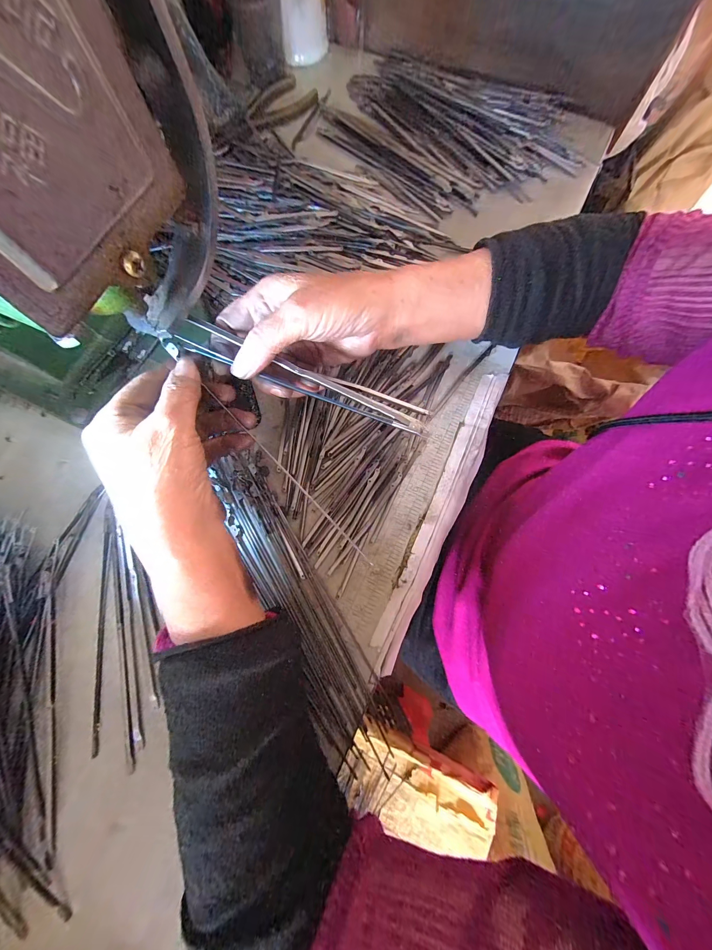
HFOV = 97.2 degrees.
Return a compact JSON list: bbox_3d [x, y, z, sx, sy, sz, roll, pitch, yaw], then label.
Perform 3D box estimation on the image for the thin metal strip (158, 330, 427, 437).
[{"bbox_3d":[-0.041,-0.057,0.208,0.184,0.004,0.012,20,78,-2],"label":"thin metal strip"}]

